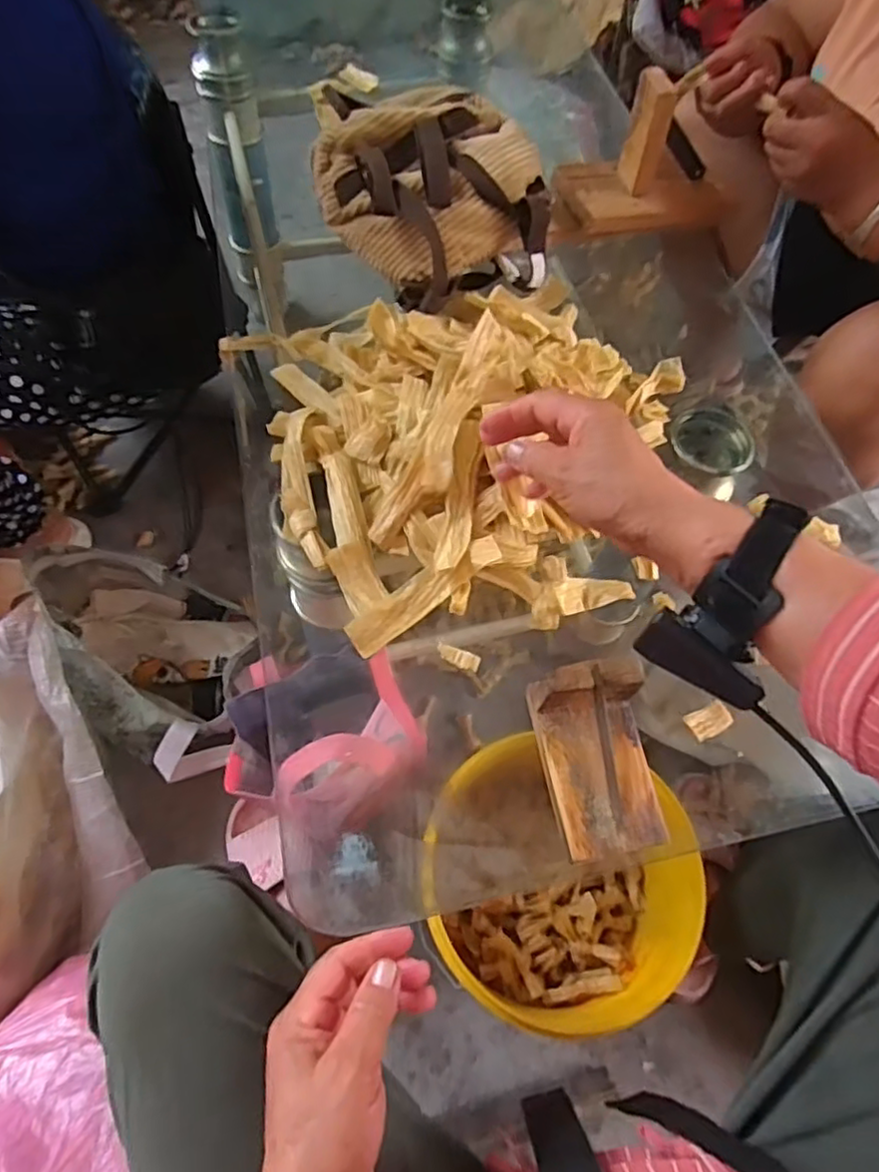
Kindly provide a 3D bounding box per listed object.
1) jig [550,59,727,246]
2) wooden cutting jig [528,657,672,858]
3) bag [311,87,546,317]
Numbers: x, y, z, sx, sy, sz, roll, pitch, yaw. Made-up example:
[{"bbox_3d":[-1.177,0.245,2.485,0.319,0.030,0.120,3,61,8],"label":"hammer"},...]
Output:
[{"bbox_3d":[0.209,-0.399,0.632,0.185,0.117,0.077,6,62,-1],"label":"jig"},{"bbox_3d":[0.101,0.103,0.399,0.069,0.046,0.106,-10,64,-9],"label":"wooden cutting jig"},{"bbox_3d":[0.001,-0.353,0.603,0.195,0.085,0.198,-19,65,-13],"label":"bag"}]

